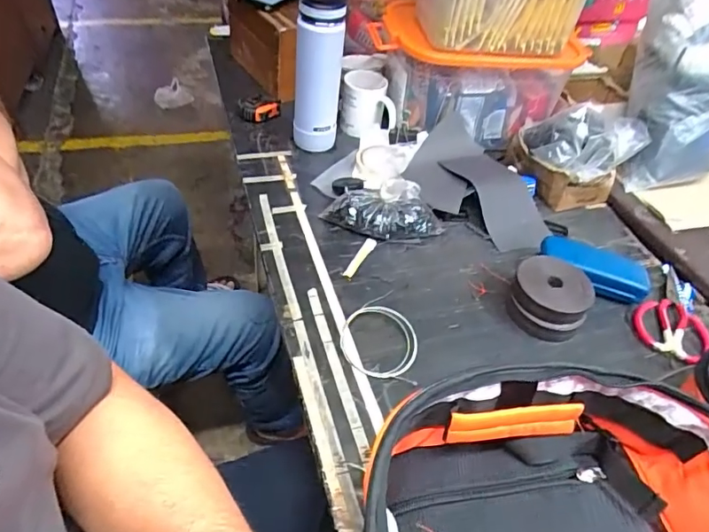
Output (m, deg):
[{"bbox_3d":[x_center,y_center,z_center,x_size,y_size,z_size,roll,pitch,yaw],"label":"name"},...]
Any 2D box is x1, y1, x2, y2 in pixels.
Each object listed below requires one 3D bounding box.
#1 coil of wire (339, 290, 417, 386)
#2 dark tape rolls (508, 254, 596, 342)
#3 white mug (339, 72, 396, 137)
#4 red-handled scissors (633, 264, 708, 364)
[{"bbox_3d":[0.031,0.078,0.609,0.092,0.010,0.134,7,45,1],"label":"coil of wire"},{"bbox_3d":[0.254,0.040,0.645,0.094,0.052,0.095,19,46,12],"label":"dark tape rolls"},{"bbox_3d":[0.020,-0.283,0.888,0.088,0.089,0.111,-7,46,-13],"label":"white mug"},{"bbox_3d":[0.446,0.058,0.694,0.091,0.018,0.176,22,47,15],"label":"red-handled scissors"}]

